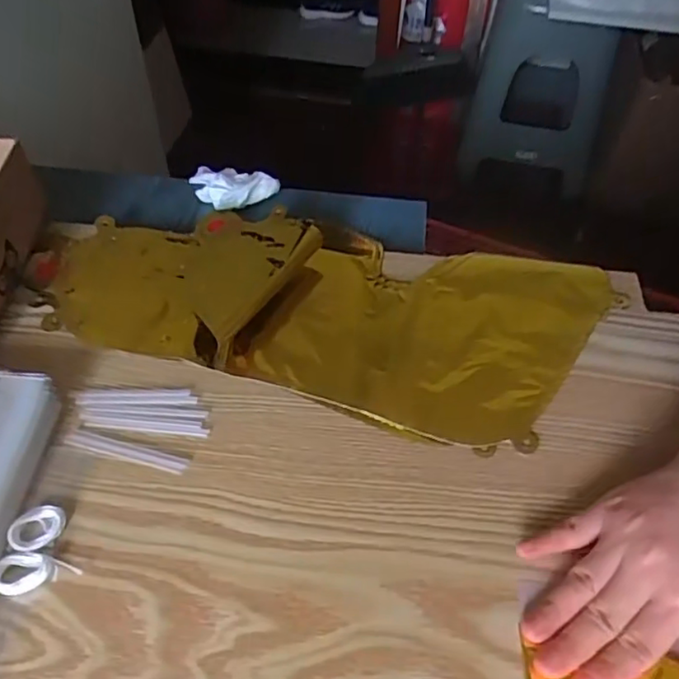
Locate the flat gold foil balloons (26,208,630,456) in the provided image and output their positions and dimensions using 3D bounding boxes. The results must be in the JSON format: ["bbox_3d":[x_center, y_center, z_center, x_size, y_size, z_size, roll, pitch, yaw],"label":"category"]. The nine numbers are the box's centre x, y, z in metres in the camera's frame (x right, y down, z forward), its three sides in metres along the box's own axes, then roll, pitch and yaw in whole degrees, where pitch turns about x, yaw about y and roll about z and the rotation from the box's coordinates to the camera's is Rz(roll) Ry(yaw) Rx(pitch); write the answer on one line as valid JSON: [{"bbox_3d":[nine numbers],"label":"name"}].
[{"bbox_3d":[-0.018,-0.036,0.468,0.409,0.032,0.185,13,51,10],"label":"flat gold foil balloons"}]

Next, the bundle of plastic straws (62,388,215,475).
[{"bbox_3d":[-0.129,0.051,0.398,0.086,0.004,0.055,13,50,9],"label":"bundle of plastic straws"}]

